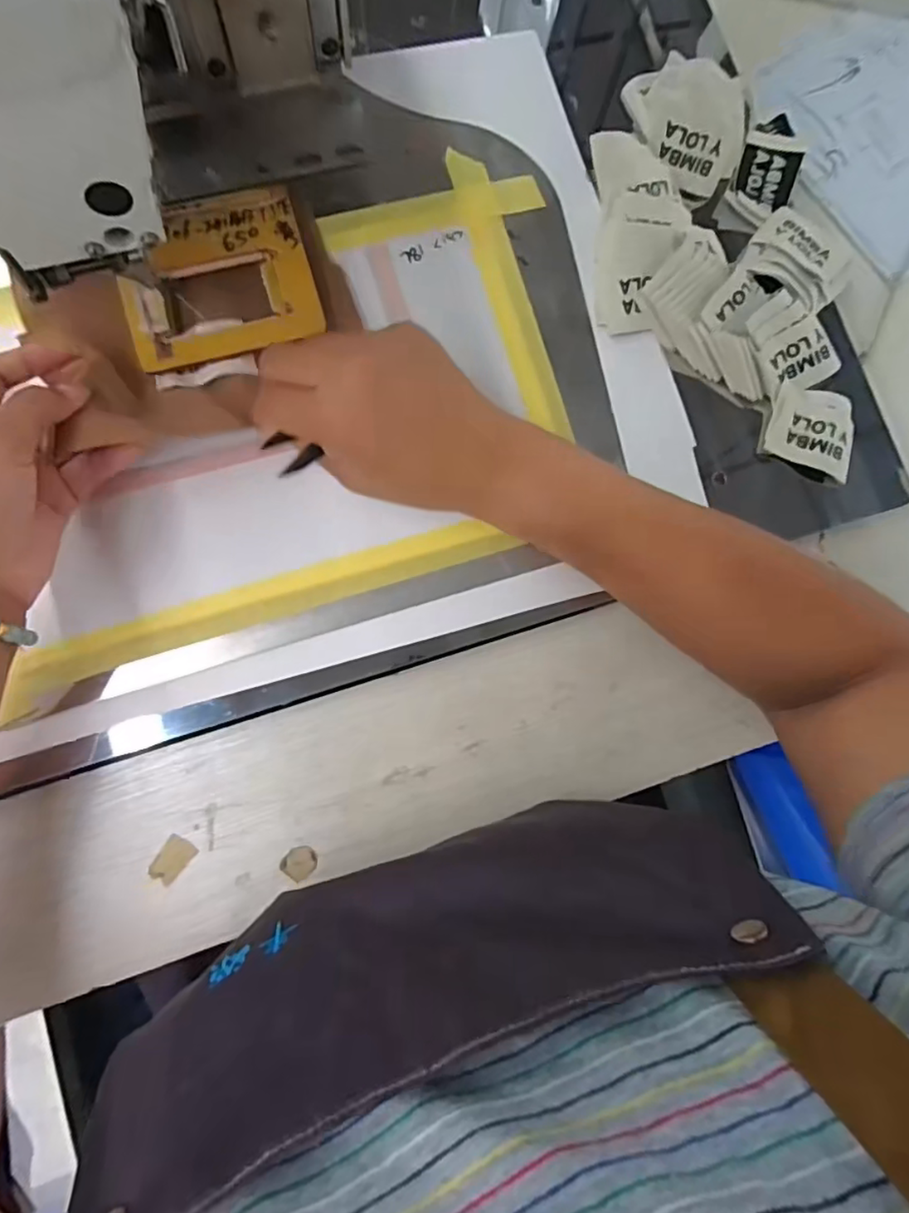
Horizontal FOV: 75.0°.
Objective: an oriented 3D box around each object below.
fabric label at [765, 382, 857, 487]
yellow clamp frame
[{"bbox_3d":[0.227,-0.111,0.376,0.052,0.012,0.052,14,83,-5],"label":"fabric label"},{"bbox_3d":[-0.135,-0.189,0.342,0.105,0.012,0.089,-18,89,-8],"label":"yellow clamp frame"}]

